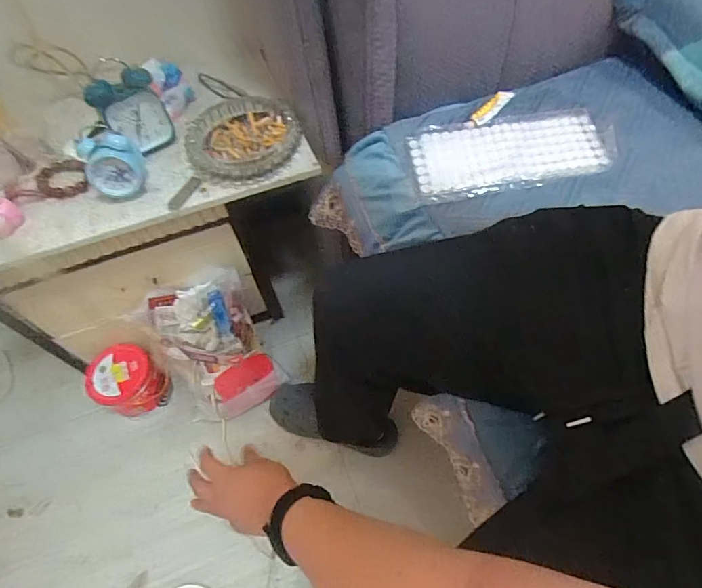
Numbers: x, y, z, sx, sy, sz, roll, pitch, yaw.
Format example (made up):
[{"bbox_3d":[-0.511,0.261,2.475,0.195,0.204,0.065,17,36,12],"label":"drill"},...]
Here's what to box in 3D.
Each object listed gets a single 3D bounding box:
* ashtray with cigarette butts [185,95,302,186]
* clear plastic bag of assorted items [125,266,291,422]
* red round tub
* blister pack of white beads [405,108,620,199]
[{"bbox_3d":[-0.179,-0.259,0.708,0.186,0.042,0.169,-18,58,-7],"label":"ashtray with cigarette butts"},{"bbox_3d":[-0.283,0.122,0.903,0.213,0.328,0.130,-22,27,-16],"label":"clear plastic bag of assorted items"},{"bbox_3d":[-0.491,0.194,0.936,0.136,0.104,0.129,-2,57,3],"label":"red round tub"},{"bbox_3d":[0.242,-0.220,0.656,0.301,0.010,0.132,-8,69,0],"label":"blister pack of white beads"}]

